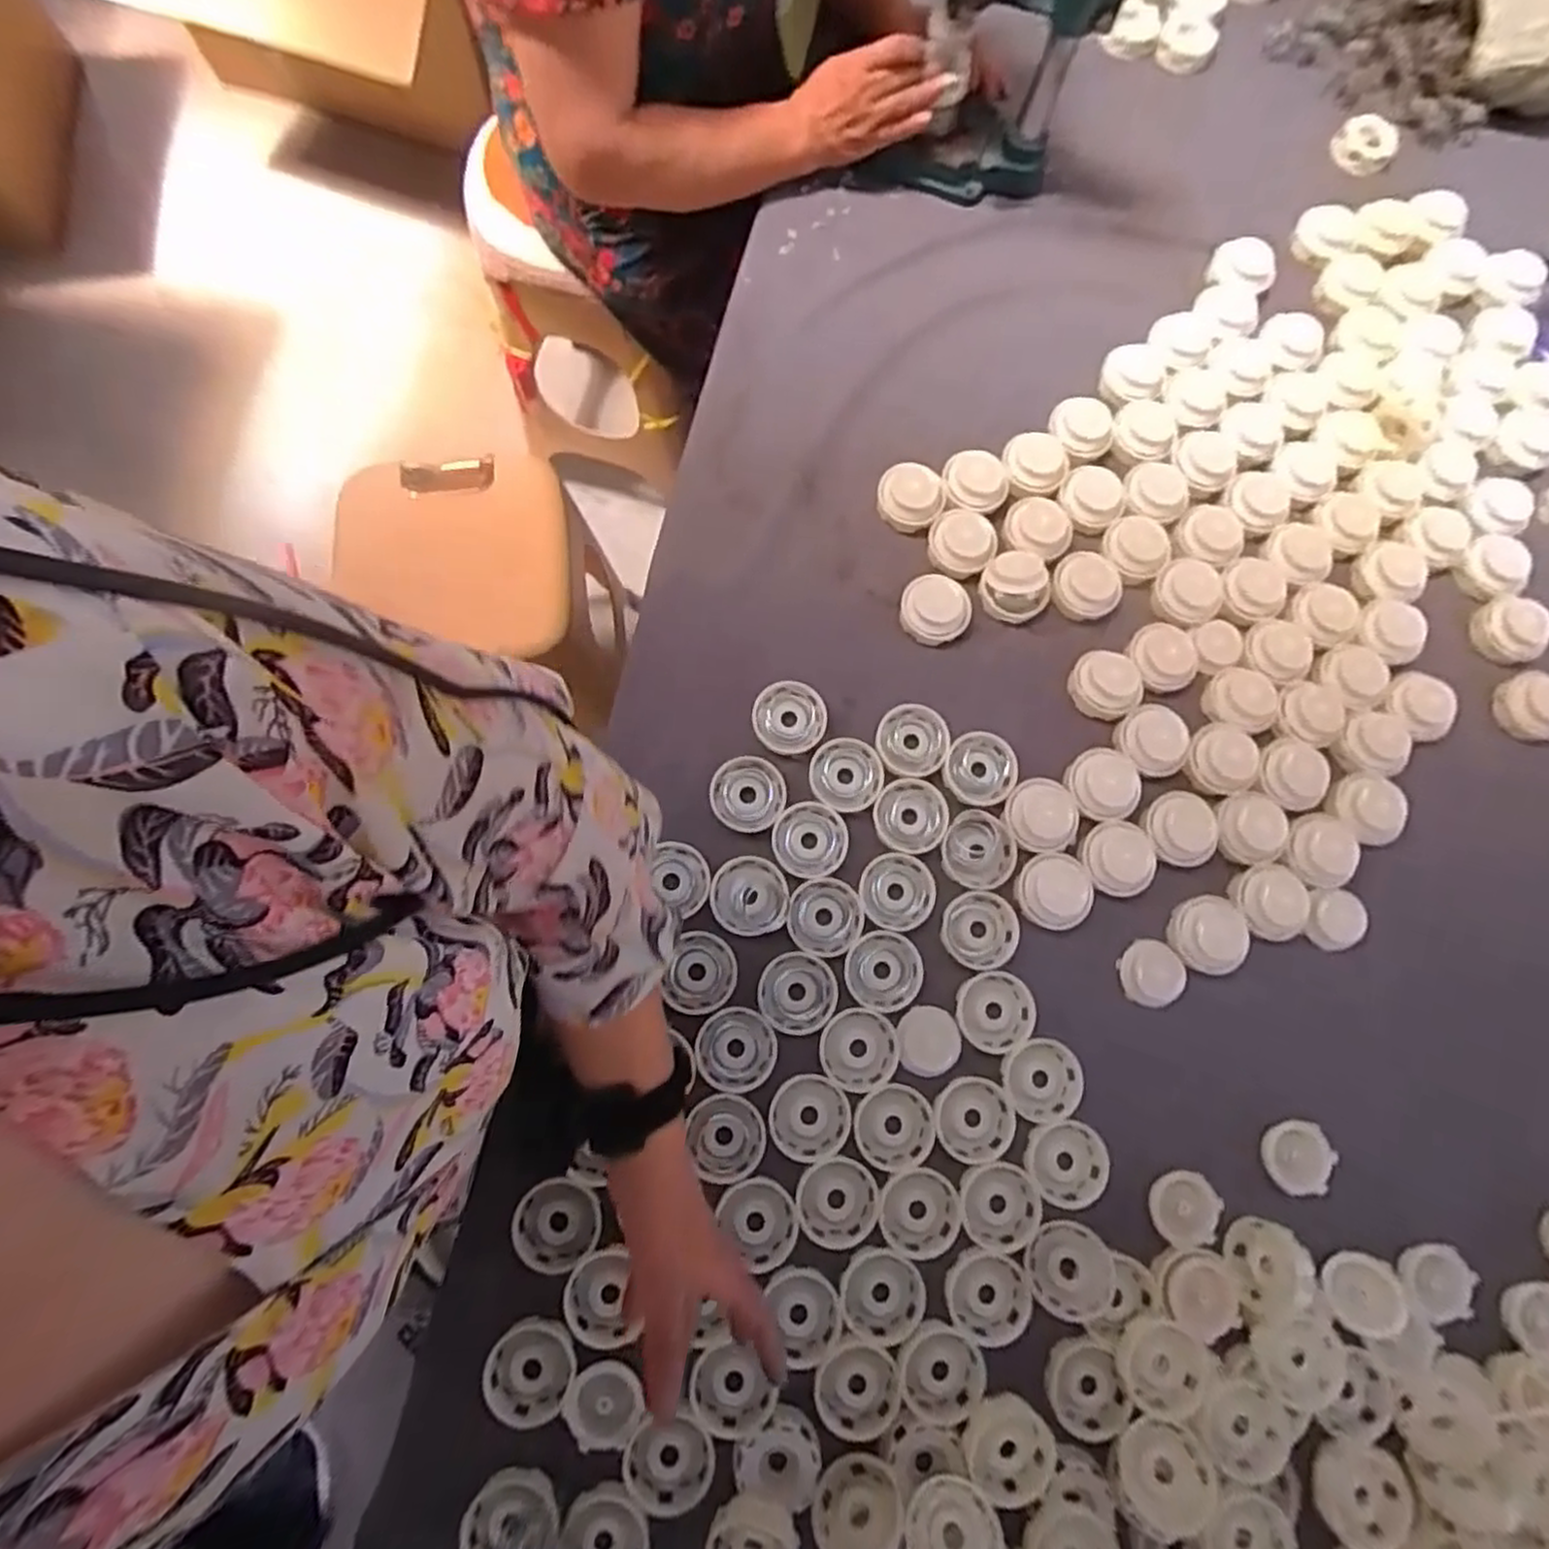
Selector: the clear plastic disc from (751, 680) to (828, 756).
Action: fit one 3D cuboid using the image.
[{"bbox_3d":[0.013,-0.047,0.631,0.061,0.014,0.059,0,80,-1],"label":"clear plastic disc"}]

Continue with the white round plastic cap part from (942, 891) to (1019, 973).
[{"bbox_3d":[0.168,0.127,0.605,0.059,0.010,0.063,0,80,-1],"label":"white round plastic cap part"}]

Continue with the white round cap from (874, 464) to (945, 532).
[{"bbox_3d":[0.126,-0.256,0.679,0.061,0.023,0.054,10,80,1],"label":"white round cap"}]

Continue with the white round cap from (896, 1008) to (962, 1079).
[{"bbox_3d":[0.122,0.210,0.586,0.049,0.009,0.051,0,80,-1],"label":"white round cap"}]

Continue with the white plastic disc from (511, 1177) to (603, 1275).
[{"bbox_3d":[-0.163,0.337,0.556,0.065,0.016,0.063,0,80,-1],"label":"white plastic disc"}]

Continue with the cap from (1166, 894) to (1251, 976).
[{"bbox_3d":[0.357,0.130,0.610,0.054,0.020,0.063,36,82,5],"label":"cap"}]

